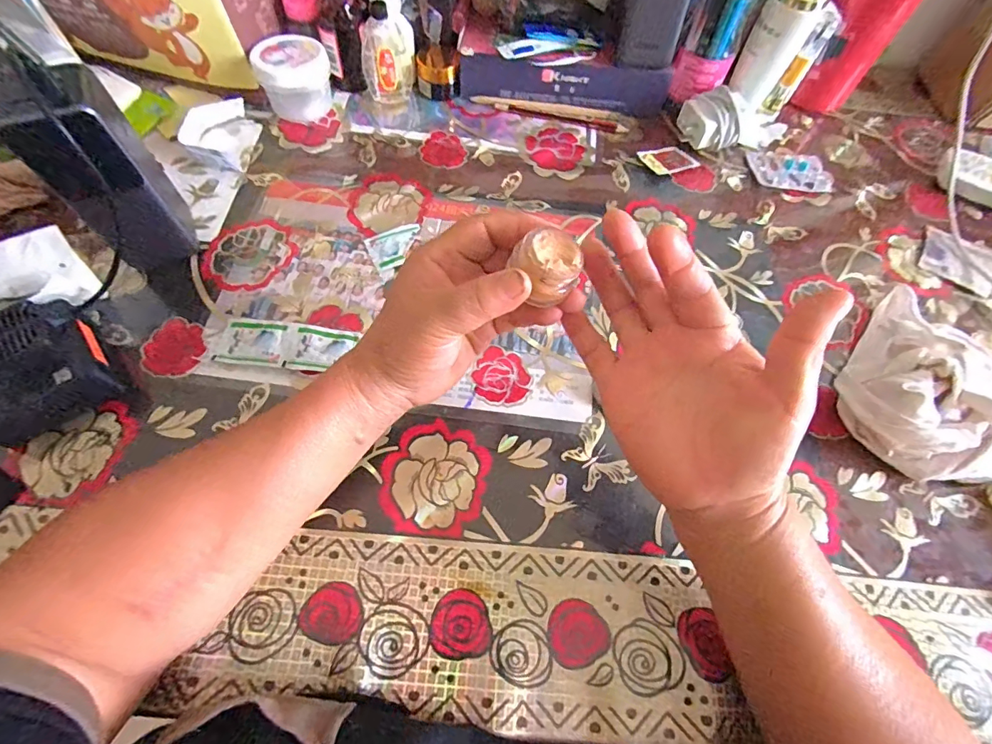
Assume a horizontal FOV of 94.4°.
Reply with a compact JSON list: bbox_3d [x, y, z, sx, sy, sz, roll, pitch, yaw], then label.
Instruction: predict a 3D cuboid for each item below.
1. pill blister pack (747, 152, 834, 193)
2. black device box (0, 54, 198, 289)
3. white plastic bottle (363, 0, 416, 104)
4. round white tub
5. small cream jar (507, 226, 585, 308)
[{"bbox_3d":[0.303,-0.206,0.471,0.081,0.004,0.054,6,64,-1],"label":"pill blister pack"},{"bbox_3d":[-0.264,-0.130,0.319,0.061,0.144,0.049,-40,73,-20],"label":"black device box"},{"bbox_3d":[-0.106,-0.320,0.455,0.049,0.085,0.042,-7,65,-7],"label":"white plastic bottle"},{"bbox_3d":[-0.197,-0.286,0.449,0.066,0.053,0.064,-26,69,-15],"label":"round white tub"},{"bbox_3d":[0.026,-0.052,0.223,0.030,0.021,0.031,1,64,-3],"label":"small cream jar"}]

